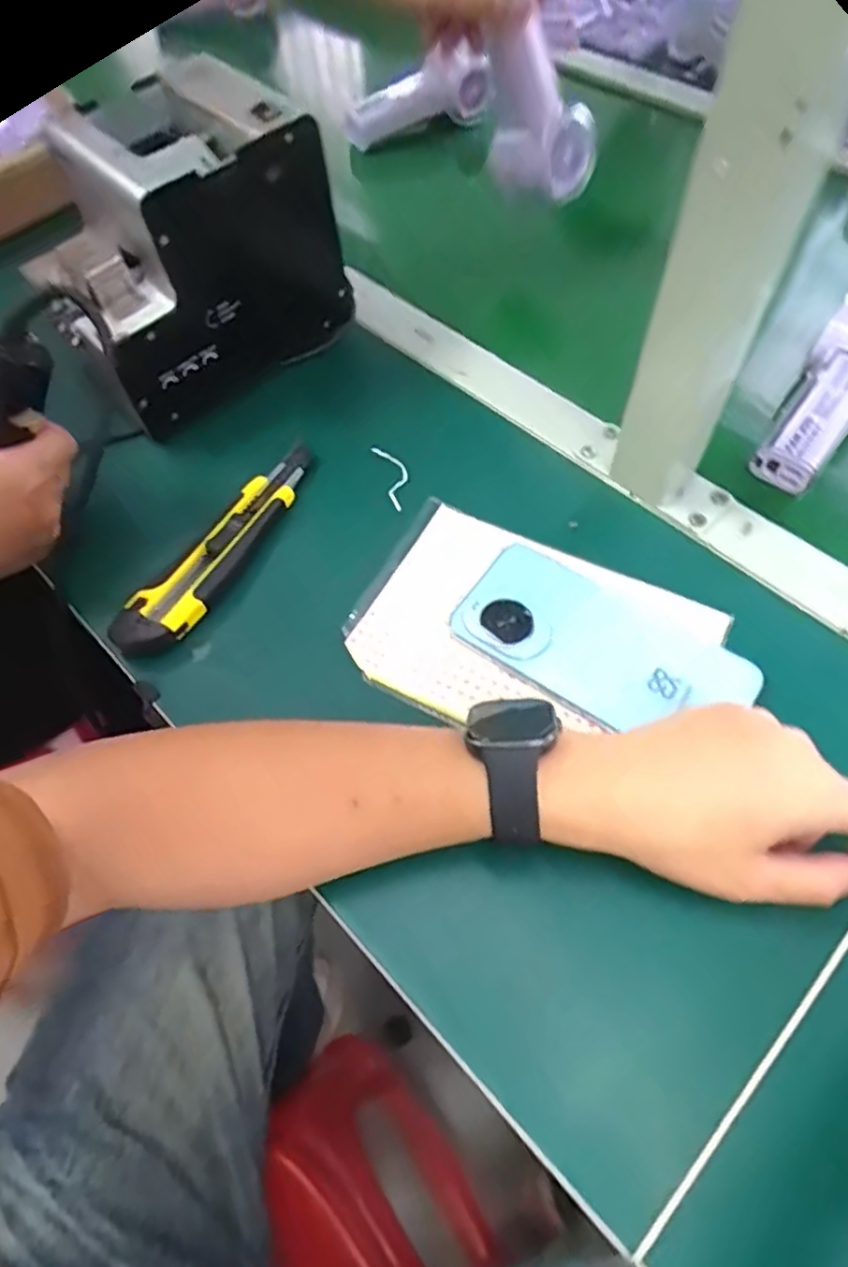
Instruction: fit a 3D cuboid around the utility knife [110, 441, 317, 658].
[{"bbox_3d":[-0.123,-0.058,0.429,0.037,0.023,0.180,25,64,16],"label":"utility knife"}]

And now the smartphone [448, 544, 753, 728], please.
[{"bbox_3d":[0.098,0.008,0.377,0.156,0.011,0.070,29,74,14],"label":"smartphone"}]

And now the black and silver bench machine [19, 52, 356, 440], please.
[{"bbox_3d":[-0.166,-0.267,0.477,0.190,0.141,0.140,-37,65,-17],"label":"black and silver bench machine"}]

